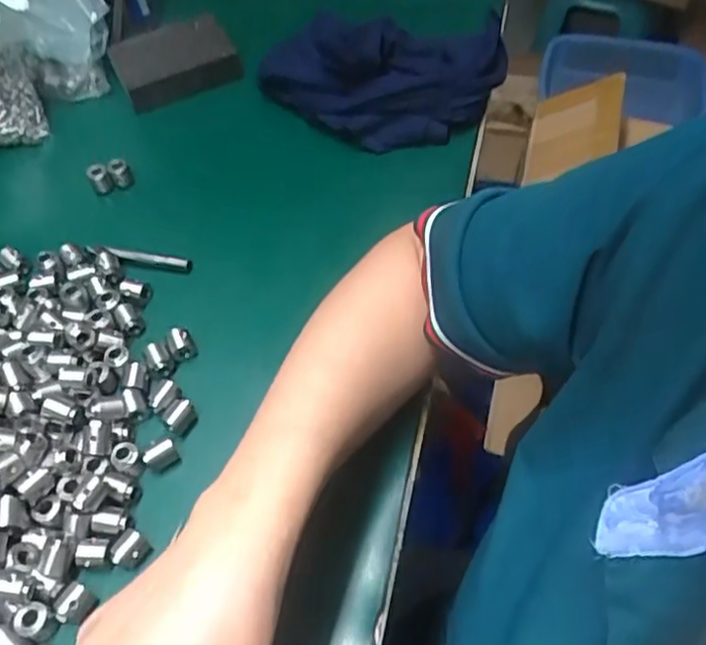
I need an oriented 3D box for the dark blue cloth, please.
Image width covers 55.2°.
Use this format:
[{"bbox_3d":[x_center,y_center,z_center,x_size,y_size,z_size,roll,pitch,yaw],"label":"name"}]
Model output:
[{"bbox_3d":[0.021,-0.208,0.553,0.196,0.068,0.109,14,57,11],"label":"dark blue cloth"}]

